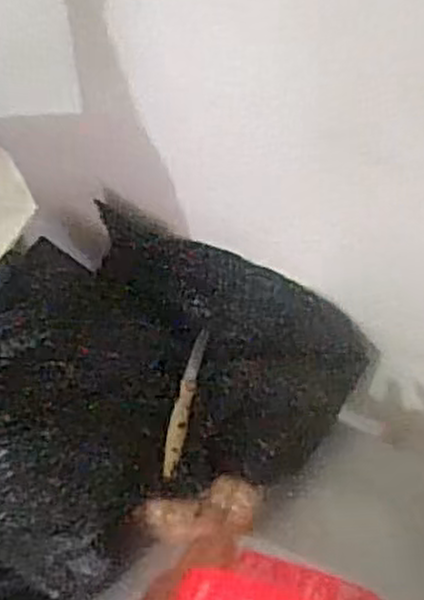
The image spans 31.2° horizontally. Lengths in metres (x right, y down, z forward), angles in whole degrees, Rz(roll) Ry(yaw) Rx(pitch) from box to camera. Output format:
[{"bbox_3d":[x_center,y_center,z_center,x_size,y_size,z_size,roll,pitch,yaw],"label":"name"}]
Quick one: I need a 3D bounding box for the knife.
[{"bbox_3d":[-0.026,0.099,0.734,0.018,0.007,0.142,11,76,11],"label":"knife"}]

